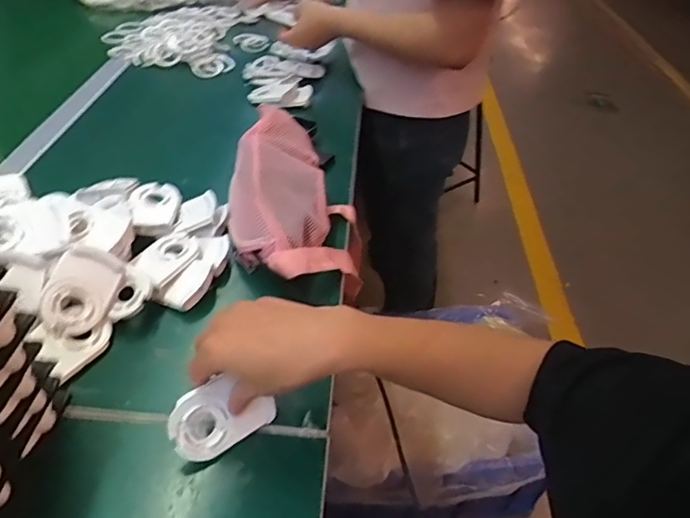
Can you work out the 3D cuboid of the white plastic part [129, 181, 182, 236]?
[{"bbox_3d":[-0.226,-0.063,0.619,0.057,0.015,0.086,-14,45,-19],"label":"white plastic part"}]

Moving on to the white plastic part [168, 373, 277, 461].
[{"bbox_3d":[-0.101,0.128,0.425,0.083,0.057,0.010,-26,12,-29],"label":"white plastic part"}]

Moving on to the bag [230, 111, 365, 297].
[{"bbox_3d":[-0.062,-0.074,0.662,0.160,0.115,0.304,-2,43,-6],"label":"bag"}]

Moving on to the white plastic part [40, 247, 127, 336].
[{"bbox_3d":[-0.253,0.031,0.496,0.058,0.012,0.082,26,65,-21],"label":"white plastic part"}]

